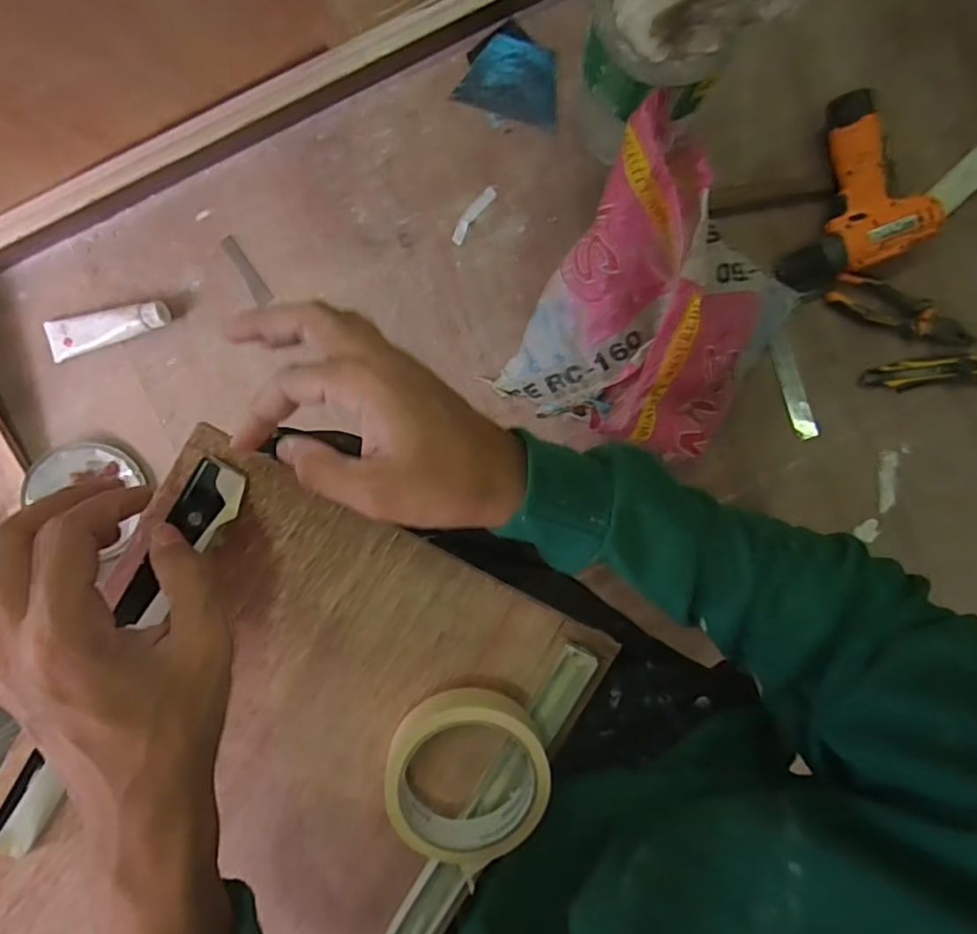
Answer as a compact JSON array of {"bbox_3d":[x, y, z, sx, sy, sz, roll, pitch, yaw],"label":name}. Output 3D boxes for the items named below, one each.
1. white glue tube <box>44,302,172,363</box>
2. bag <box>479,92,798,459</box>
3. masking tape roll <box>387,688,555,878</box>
[{"bbox_3d":[-0.490,-0.179,0.771,0.170,0.030,0.047,-12,93,0],"label":"white glue tube"},{"bbox_3d":[0.196,-0.167,0.681,0.274,0.173,0.306,33,92,-2],"label":"bag"},{"bbox_3d":[-0.012,0.186,0.361,0.094,0.030,0.100,0,93,0],"label":"masking tape roll"}]

